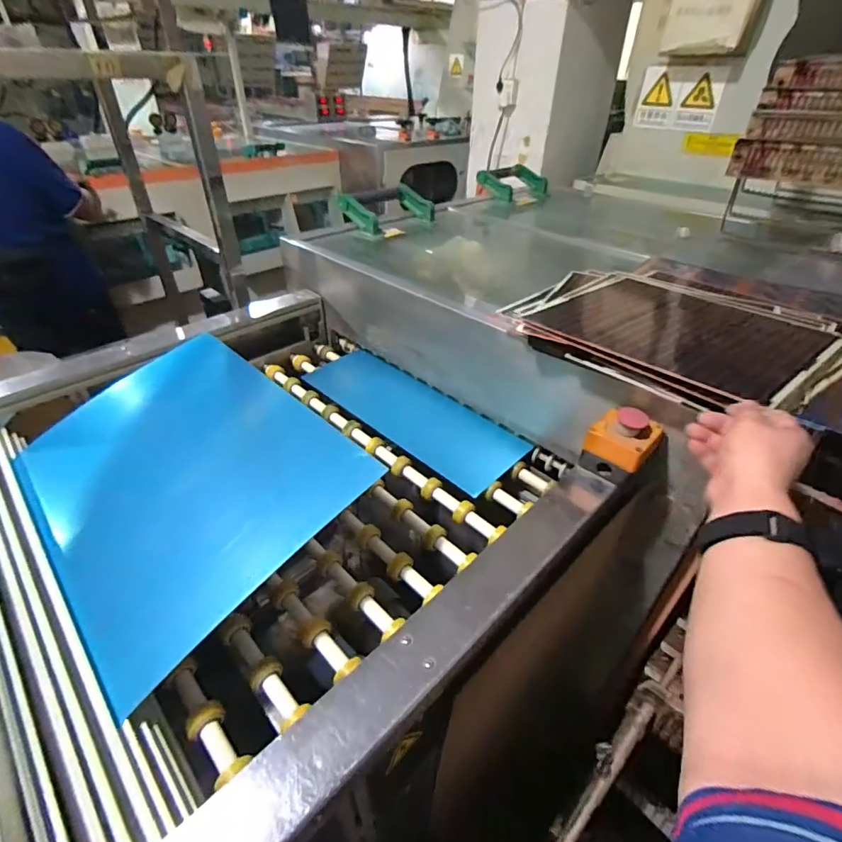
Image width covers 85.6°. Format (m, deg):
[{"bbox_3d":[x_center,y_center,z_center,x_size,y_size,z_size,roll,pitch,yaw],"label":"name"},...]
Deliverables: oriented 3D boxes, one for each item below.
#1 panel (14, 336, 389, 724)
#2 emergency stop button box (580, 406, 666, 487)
[{"bbox_3d":[-0.321,0.059,0.619,0.466,0.074,0.352,31,51,33],"label":"panel"},{"bbox_3d":[0.262,0.034,0.598,0.074,0.093,0.080,32,51,33],"label":"emergency stop button box"}]

